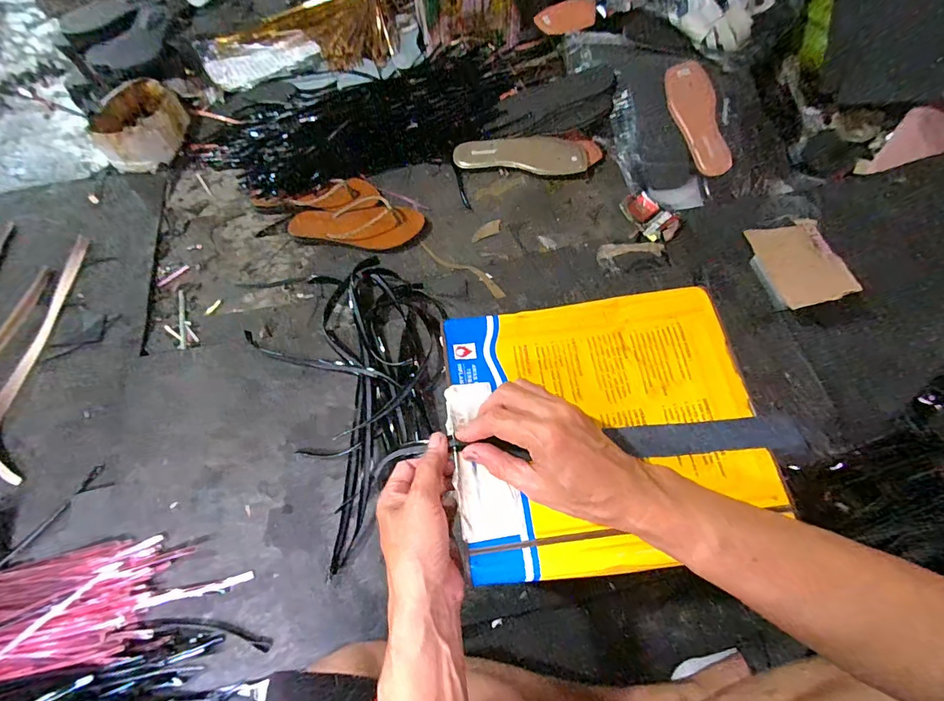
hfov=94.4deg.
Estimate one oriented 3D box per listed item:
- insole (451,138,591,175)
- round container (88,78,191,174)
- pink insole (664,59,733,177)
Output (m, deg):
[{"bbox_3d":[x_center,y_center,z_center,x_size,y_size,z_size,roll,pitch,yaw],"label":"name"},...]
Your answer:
[{"bbox_3d":[0.097,-0.393,0.883,0.266,0.033,0.078,2,62,1],"label":"insole"},{"bbox_3d":[-0.680,-0.461,0.900,0.131,0.078,0.222,-2,62,-1],"label":"round container"},{"bbox_3d":[0.422,-0.437,0.824,0.084,0.015,0.229,-10,82,4],"label":"pink insole"}]

